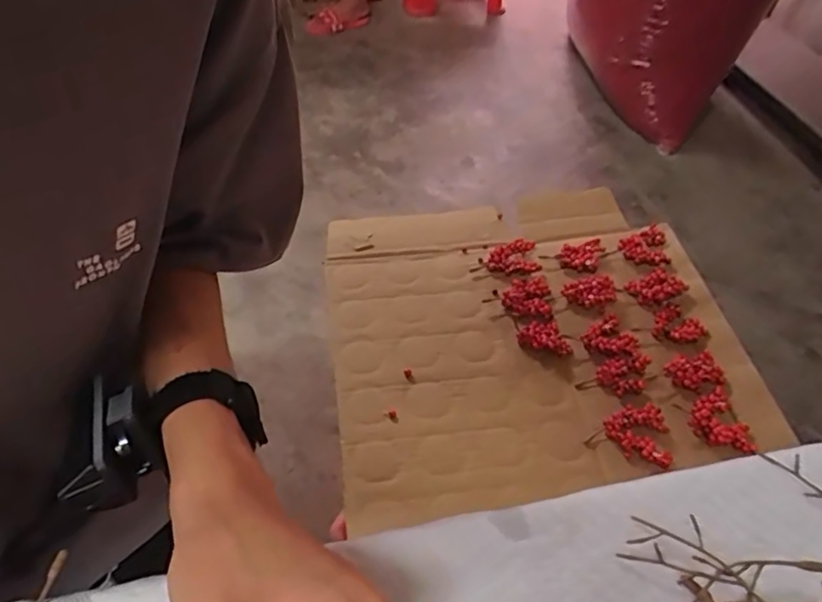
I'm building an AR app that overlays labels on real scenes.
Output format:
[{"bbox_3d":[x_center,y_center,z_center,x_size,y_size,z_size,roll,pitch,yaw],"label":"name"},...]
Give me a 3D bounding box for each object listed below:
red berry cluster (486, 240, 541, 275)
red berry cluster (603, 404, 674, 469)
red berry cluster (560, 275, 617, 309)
[{"bbox_3d":[0.134,-0.056,0.803,0.071,0.016,0.056,-6,50,-12],"label":"red berry cluster"},{"bbox_3d":[0.249,0.141,0.643,0.065,0.018,0.073,-24,56,-25],"label":"red berry cluster"},{"bbox_3d":[0.220,-0.010,0.758,0.058,0.025,0.036,2,49,-5],"label":"red berry cluster"}]

